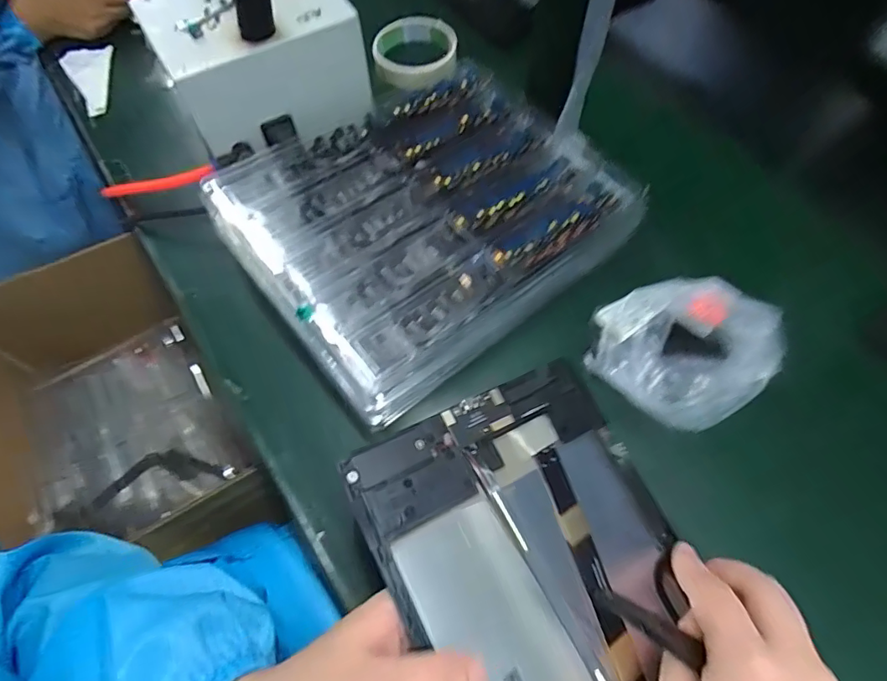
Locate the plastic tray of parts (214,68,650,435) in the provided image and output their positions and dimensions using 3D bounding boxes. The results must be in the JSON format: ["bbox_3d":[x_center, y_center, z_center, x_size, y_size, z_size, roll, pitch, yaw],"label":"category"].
[{"bbox_3d":[-0.010,-0.102,0.383,0.272,0.019,0.227,-35,68,-17],"label":"plastic tray of parts"}]

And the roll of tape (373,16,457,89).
[{"bbox_3d":[-0.031,-0.306,0.532,0.086,0.031,0.094,0,63,-1],"label":"roll of tape"}]

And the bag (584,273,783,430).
[{"bbox_3d":[0.161,0.006,0.343,0.109,0.059,0.107,-39,69,-18],"label":"bag"}]

